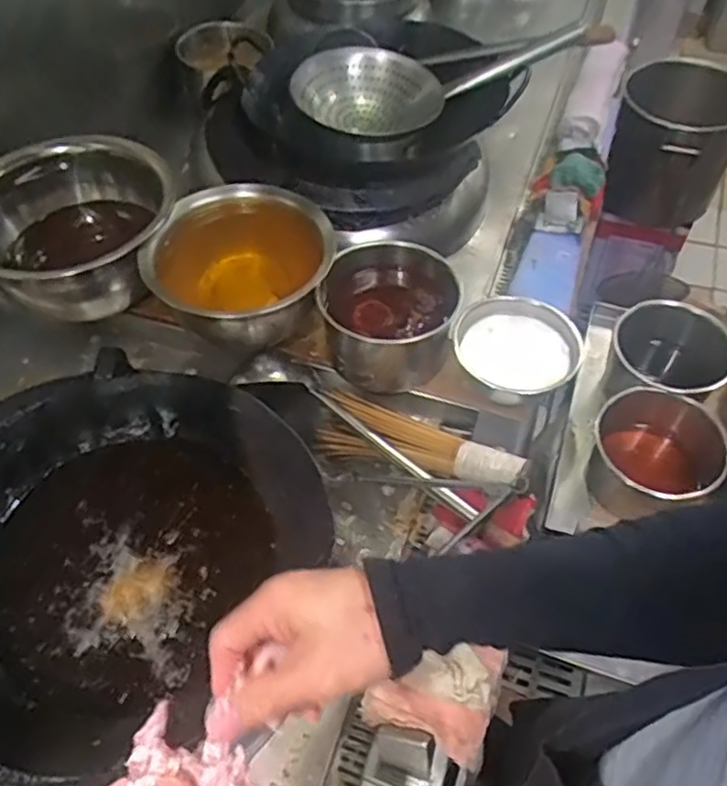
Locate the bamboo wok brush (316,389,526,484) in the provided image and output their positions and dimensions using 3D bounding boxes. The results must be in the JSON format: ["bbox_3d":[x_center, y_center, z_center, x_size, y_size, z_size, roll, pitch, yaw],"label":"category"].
[{"bbox_3d":[0.072,0.061,0.895,0.287,0.049,0.093,14,55,30],"label":"bamboo wok brush"}]

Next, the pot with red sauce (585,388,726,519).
[{"bbox_3d":[0.370,0.090,0.886,0.151,0.128,0.149,-1,54,1],"label":"pot with red sauce"}]

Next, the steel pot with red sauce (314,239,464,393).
[{"bbox_3d":[0.034,-0.104,0.974,0.179,0.132,0.174,-1,54,1],"label":"steel pot with red sauce"}]

